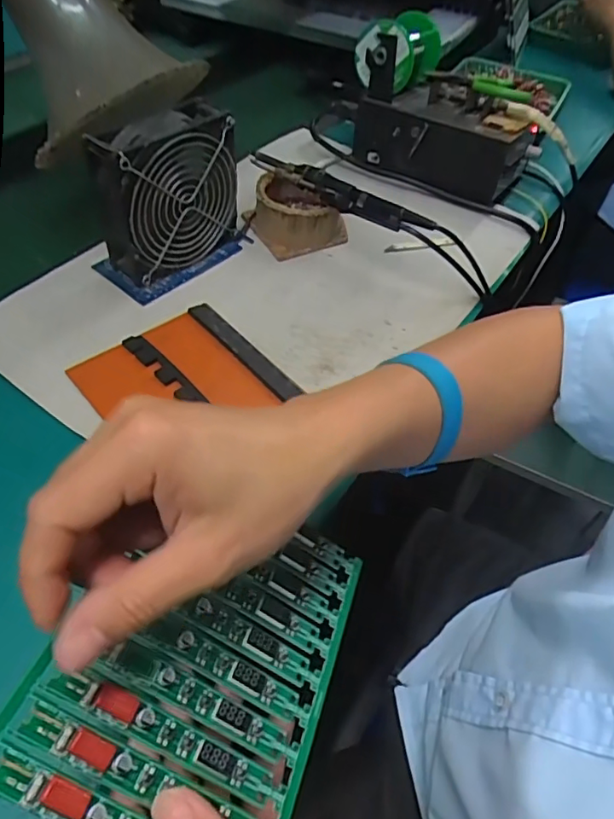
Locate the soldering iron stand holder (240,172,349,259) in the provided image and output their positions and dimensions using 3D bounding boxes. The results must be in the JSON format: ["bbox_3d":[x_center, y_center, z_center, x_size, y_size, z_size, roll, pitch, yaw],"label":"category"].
[{"bbox_3d":[-0.009,-0.199,0.548,0.082,0.053,0.079,-21,56,-20],"label":"soldering iron stand holder"}]

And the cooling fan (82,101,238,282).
[{"bbox_3d":[-0.118,-0.184,0.476,0.124,0.120,0.047,-36,62,-28],"label":"cooling fan"}]

